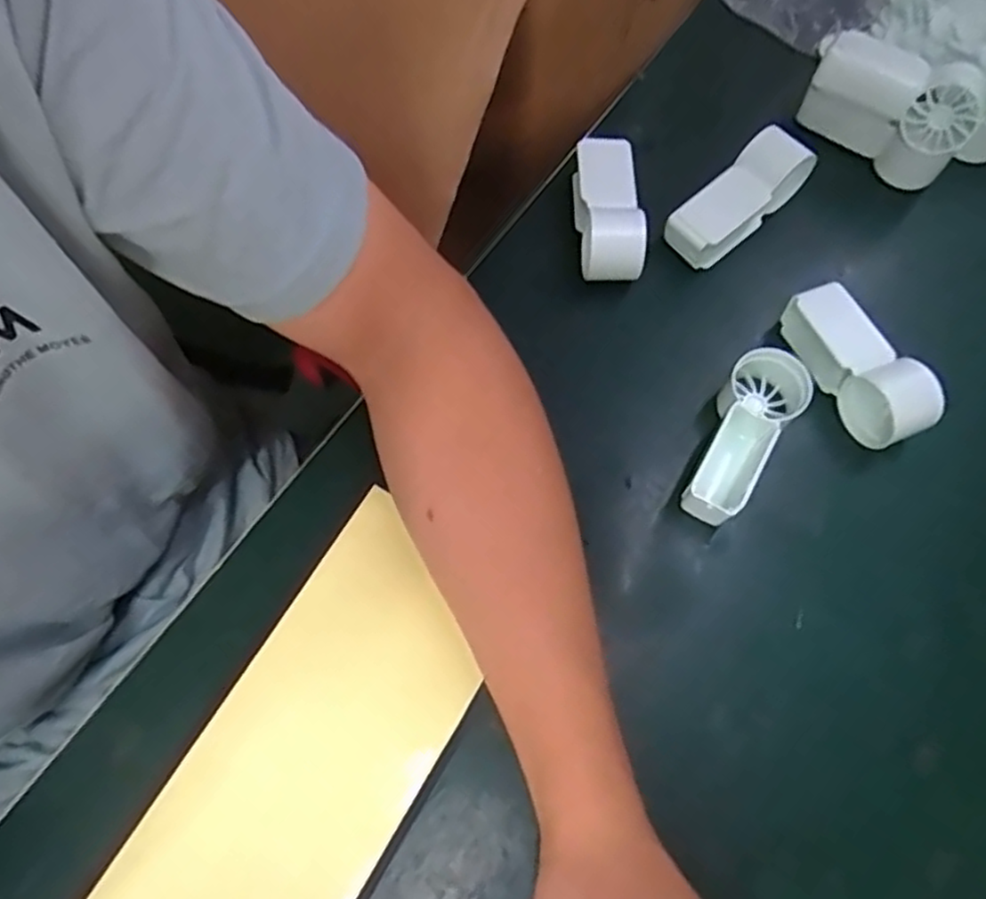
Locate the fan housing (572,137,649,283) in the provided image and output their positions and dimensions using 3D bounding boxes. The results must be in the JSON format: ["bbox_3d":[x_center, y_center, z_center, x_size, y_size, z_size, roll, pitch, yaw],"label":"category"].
[{"bbox_3d":[0.068,-0.141,0.422,0.035,0.045,0.089,-3,69,-1],"label":"fan housing"}]

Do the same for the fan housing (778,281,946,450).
[{"bbox_3d":[0.196,-0.046,0.386,0.031,0.042,0.093,-24,71,-9],"label":"fan housing"}]

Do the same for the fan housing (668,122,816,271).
[{"bbox_3d":[0.144,-0.149,0.423,0.091,0.037,0.034,-40,73,0],"label":"fan housing"}]

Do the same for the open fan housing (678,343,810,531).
[{"bbox_3d":[0.130,-0.008,0.373,0.038,0.033,0.094,32,72,12],"label":"open fan housing"}]

